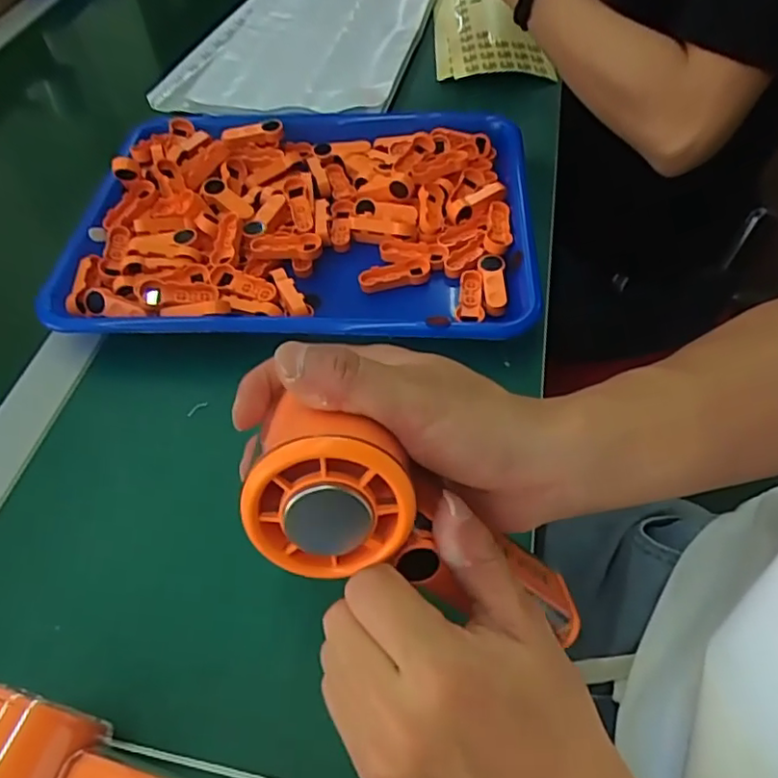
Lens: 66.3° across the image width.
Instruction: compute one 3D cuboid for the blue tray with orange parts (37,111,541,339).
[{"bbox_3d":[-0.062,-0.130,0.453,0.332,0.050,0.248,-1,54,4],"label":"blue tray with orange parts"}]

